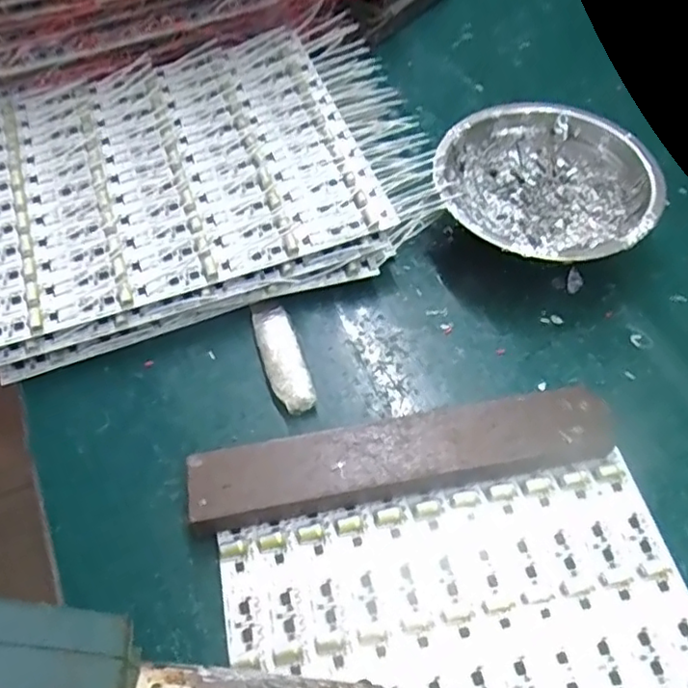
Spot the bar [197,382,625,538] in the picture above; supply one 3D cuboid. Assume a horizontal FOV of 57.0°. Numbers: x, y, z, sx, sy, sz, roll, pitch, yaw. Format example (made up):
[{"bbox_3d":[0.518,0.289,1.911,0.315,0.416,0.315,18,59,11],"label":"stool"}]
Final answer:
[{"bbox_3d":[0.030,0.053,0.302,0.200,0.018,0.037,-10,57,-5],"label":"bar"}]

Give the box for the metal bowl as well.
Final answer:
[{"bbox_3d":[0.118,-0.088,0.380,0.124,0.039,0.123,-1,57,1],"label":"metal bowl"}]

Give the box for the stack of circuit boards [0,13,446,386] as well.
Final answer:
[{"bbox_3d":[-0.095,-0.105,0.392,0.270,0.046,0.195,-15,58,-8],"label":"stack of circuit boards"}]

